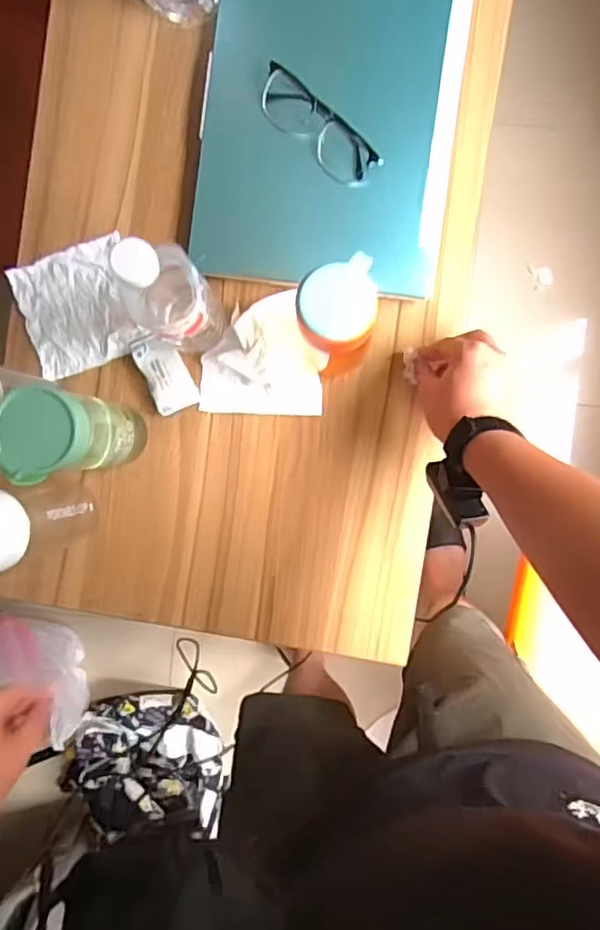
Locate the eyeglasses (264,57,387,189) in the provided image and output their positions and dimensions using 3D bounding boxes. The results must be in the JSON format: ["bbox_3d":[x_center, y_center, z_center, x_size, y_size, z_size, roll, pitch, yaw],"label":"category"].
[{"bbox_3d":[0.017,-0.333,0.607,0.136,0.025,0.044,42,95,1],"label":"eyeglasses"}]

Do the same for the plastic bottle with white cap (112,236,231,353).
[{"bbox_3d":[-0.111,-0.145,0.544,0.064,0.227,0.066,0,93,4],"label":"plastic bottle with white cap"}]

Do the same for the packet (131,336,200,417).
[{"bbox_3d":[-0.142,-0.097,0.646,0.043,0.022,0.082,-27,91,5],"label":"packet"}]

